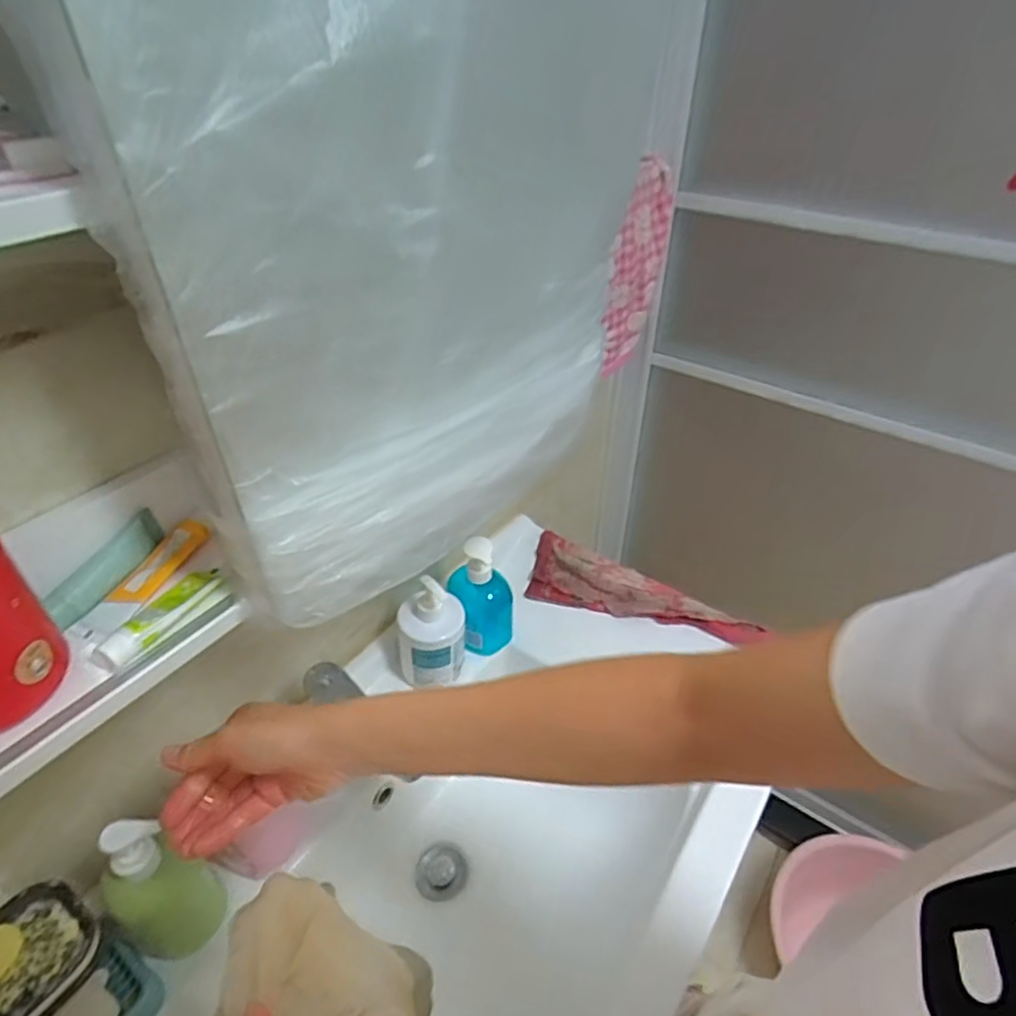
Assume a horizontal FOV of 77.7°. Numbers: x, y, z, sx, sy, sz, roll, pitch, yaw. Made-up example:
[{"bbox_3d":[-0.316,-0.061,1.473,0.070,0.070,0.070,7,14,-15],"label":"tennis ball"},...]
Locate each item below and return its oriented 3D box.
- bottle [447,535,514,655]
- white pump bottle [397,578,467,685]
[{"bbox_3d":[-0.034,0.110,0.805,0.083,0.164,0.062,0,39,0],"label":"bottle"},{"bbox_3d":[-0.090,0.142,0.765,0.080,0.147,0.072,-5,39,-6],"label":"white pump bottle"}]

